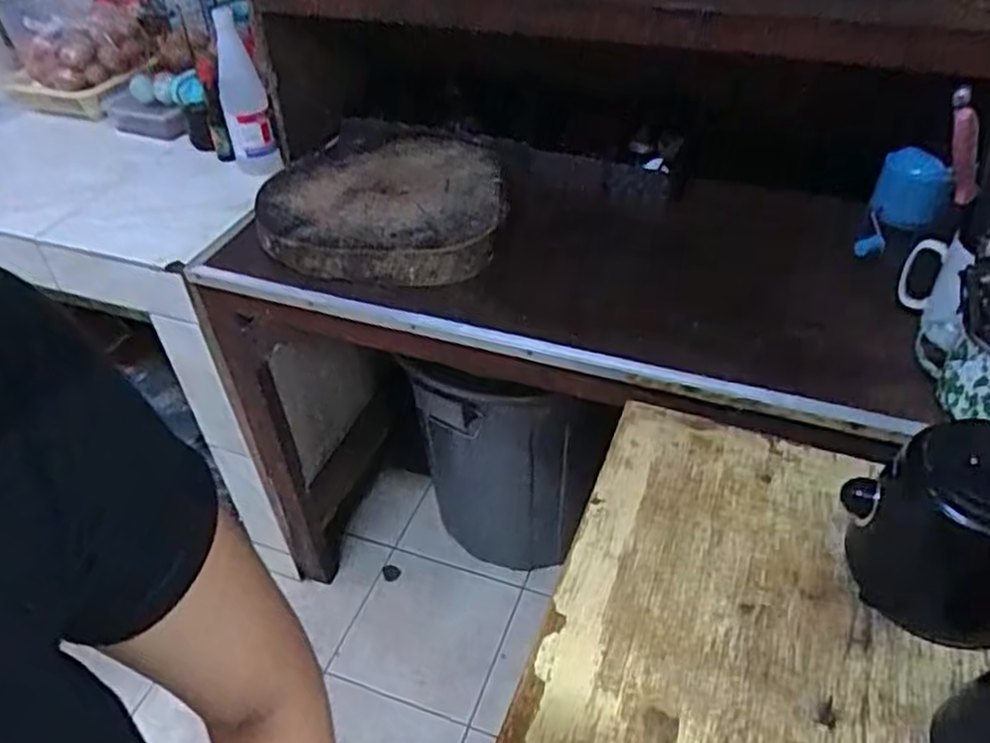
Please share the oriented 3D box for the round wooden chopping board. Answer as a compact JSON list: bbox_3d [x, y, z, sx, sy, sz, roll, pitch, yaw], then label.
[{"bbox_3d":[-0.152,-0.241,1.071,0.325,0.061,0.292,9,44,12],"label":"round wooden chopping board"}]

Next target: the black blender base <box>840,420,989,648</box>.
[{"bbox_3d":[0.409,0.133,0.645,0.138,0.171,0.134,-1,42,1],"label":"black blender base"}]

